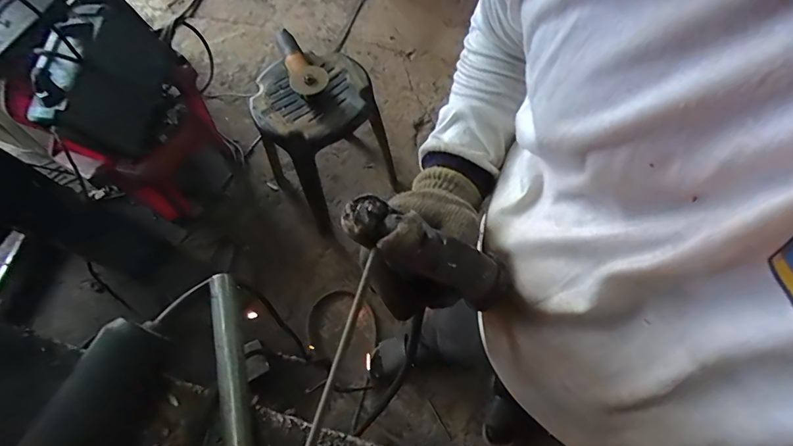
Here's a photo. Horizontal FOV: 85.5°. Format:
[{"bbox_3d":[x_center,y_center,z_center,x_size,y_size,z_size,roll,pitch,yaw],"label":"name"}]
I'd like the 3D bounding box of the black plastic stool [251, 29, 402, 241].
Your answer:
[{"bbox_3d":[-0.222,-0.263,1.307,0.311,0.509,0.370,-32,65,-13],"label":"black plastic stool"}]

